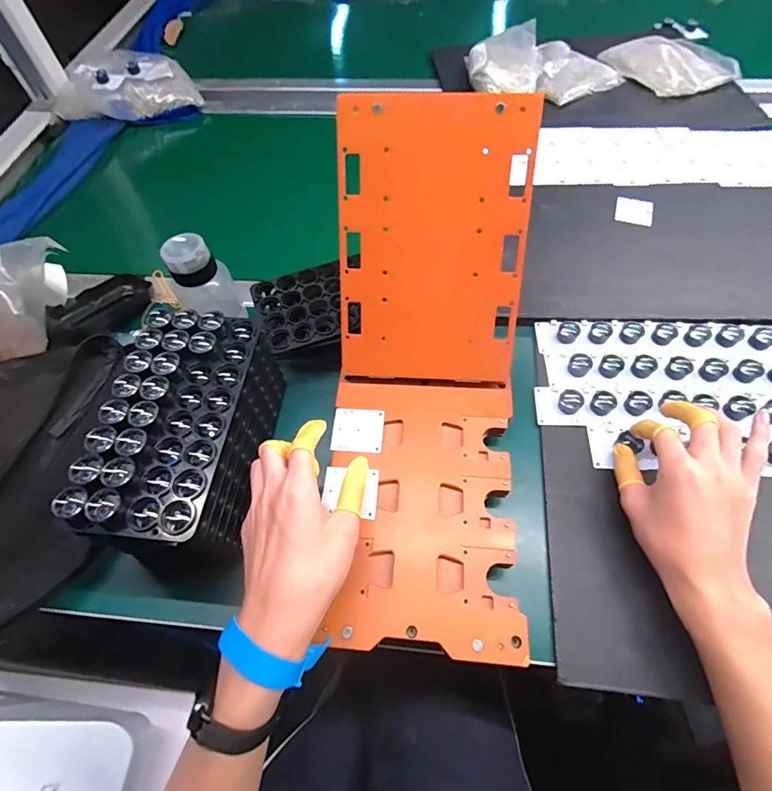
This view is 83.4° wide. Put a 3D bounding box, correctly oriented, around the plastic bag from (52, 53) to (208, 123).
[{"bbox_3d":[-0.472,-0.550,0.774,0.245,0.050,0.169,-21,61,-11],"label":"plastic bag"}]

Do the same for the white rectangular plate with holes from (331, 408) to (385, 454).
[{"bbox_3d":[-0.026,0.032,0.409,0.047,0.004,0.045,3,59,3],"label":"white rectangular plate with holes"}]

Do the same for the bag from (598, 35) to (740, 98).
[{"bbox_3d":[0.482,-0.571,0.745,0.164,0.029,0.188,-31,63,-16],"label":"bag"}]

